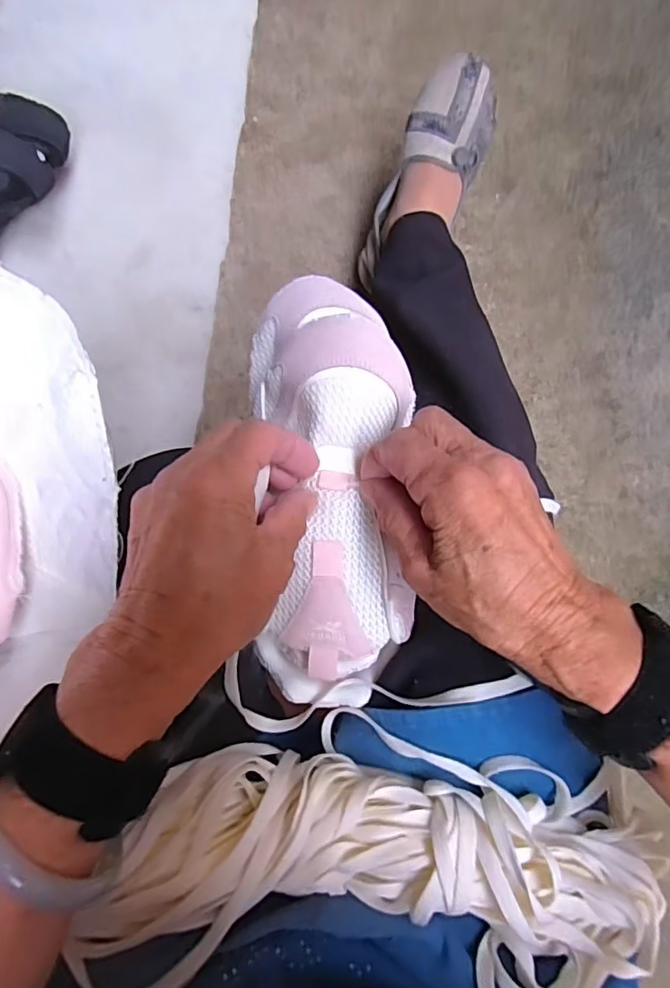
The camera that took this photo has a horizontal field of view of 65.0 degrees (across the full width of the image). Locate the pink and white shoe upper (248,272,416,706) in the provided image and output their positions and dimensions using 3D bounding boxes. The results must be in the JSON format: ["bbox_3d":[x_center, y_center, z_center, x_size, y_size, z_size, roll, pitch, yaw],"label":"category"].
[{"bbox_3d":[-0.002,0.002,0.297,0.083,0.058,0.247,-2,94,-4],"label":"pink and white shoe upper"}]

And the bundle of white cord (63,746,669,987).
[{"bbox_3d":[0.035,0.197,0.273,0.279,0.050,0.107,4,92,1],"label":"bundle of white cord"}]

